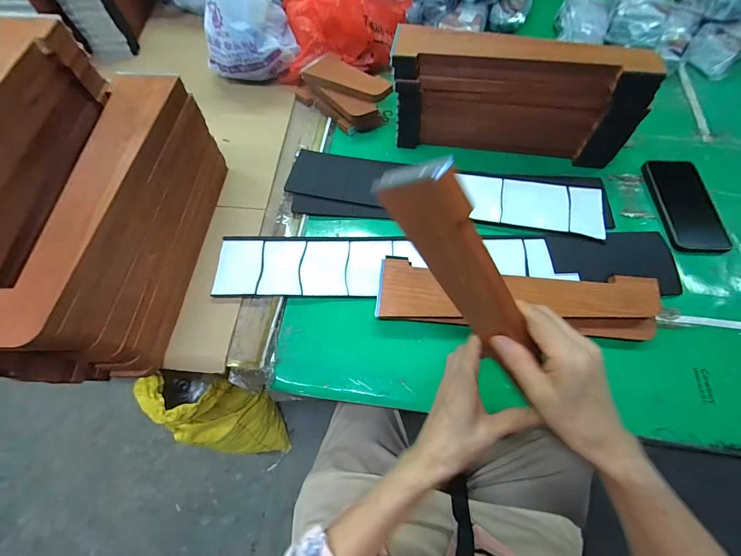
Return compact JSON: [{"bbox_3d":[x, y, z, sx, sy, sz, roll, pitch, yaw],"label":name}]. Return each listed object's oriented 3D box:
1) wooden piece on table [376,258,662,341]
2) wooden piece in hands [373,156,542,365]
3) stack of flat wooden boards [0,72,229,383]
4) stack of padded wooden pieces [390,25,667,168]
[{"bbox_3d":[0.185,0.029,0.426,0.342,0.039,0.079,4,65,4],"label":"wooden piece on table"},{"bbox_3d":[0.068,-0.012,0.260,0.017,0.172,0.070,-44,27,-16],"label":"wooden piece in hands"},{"bbox_3d":[-0.293,-0.064,0.423,0.070,0.171,0.372,3,65,4],"label":"stack of flat wooden boards"},{"bbox_3d":[0.211,-0.259,0.494,0.355,0.155,0.069,15,67,10],"label":"stack of padded wooden pieces"}]

